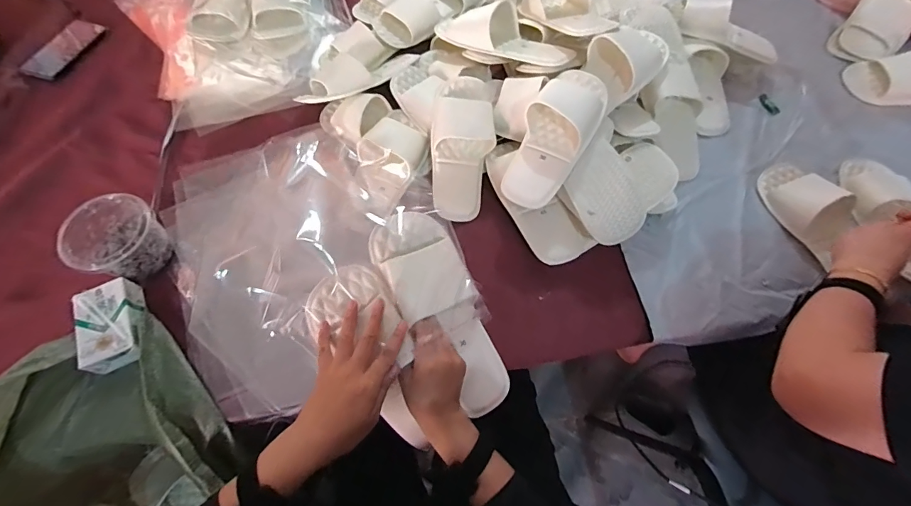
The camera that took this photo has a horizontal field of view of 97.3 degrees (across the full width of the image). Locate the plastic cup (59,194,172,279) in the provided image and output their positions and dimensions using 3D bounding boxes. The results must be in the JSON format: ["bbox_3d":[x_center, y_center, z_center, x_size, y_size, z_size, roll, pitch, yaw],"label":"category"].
[{"bbox_3d":[-0.477,-0.021,0.571,0.105,0.076,0.105,1,64,-1],"label":"plastic cup"}]

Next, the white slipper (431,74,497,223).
[{"bbox_3d":[0.010,-0.171,0.661,0.102,0.048,0.237,5,90,1],"label":"white slipper"}]

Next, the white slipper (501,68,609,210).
[{"bbox_3d":[0.149,-0.176,0.599,0.098,0.052,0.230,25,82,10],"label":"white slipper"}]

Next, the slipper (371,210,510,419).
[{"bbox_3d":[-0.009,0.072,0.503,0.098,0.059,0.270,-32,97,-16],"label":"slipper"}]

